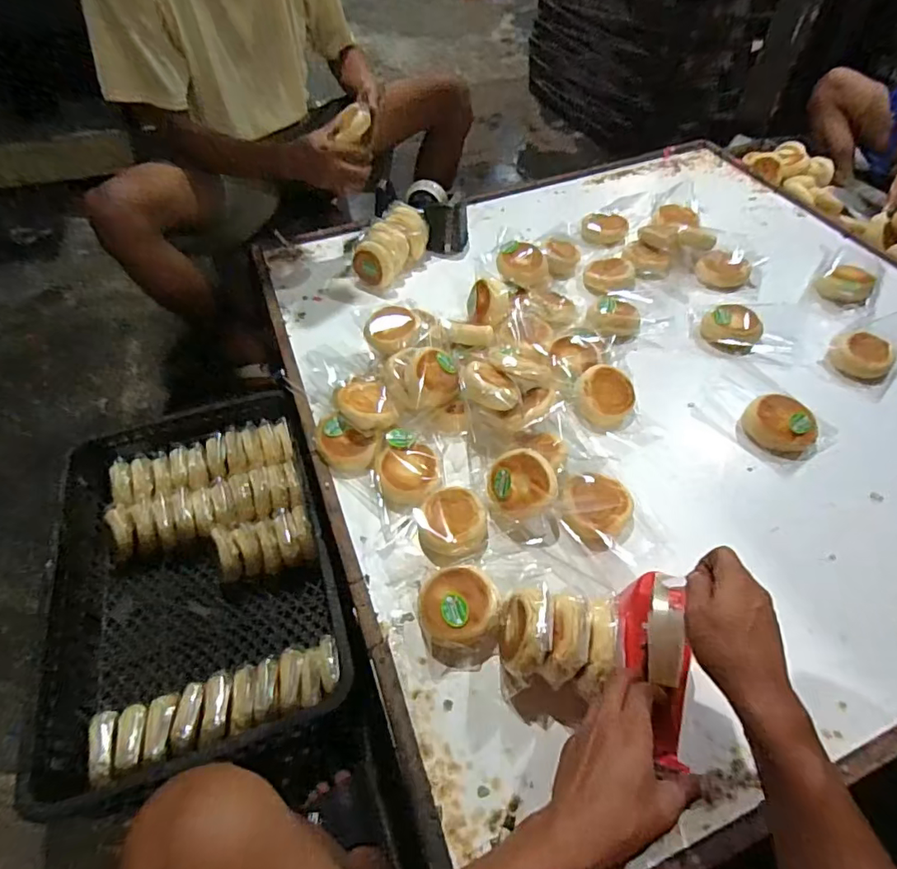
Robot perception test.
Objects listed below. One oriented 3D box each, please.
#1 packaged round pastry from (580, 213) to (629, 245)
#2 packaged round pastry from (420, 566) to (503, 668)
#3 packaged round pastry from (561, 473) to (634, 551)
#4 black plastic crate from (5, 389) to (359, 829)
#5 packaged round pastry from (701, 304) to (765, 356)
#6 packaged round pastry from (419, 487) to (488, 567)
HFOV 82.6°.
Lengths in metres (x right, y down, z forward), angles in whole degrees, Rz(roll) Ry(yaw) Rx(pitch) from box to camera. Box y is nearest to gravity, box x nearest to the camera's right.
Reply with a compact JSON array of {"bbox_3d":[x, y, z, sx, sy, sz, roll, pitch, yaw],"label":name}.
[{"bbox_3d":[0.332,-0.437,1.087,0.095,0.028,0.078,10,53,7],"label":"packaged round pastry"},{"bbox_3d":[0.012,0.208,0.594,0.089,0.039,0.113,-3,52,-3],"label":"packaged round pastry"},{"bbox_3d":[0.196,0.102,0.679,0.090,0.042,0.095,0,52,-1],"label":"packaged round pastry"},{"bbox_3d":[-0.431,0.230,0.876,0.431,0.121,0.624,-15,54,-12],"label":"black plastic crate"},{"bbox_3d":[0.491,-0.182,0.888,0.095,0.045,0.089,0,52,-1],"label":"packaged round pastry"},{"bbox_3d":[0.005,0.119,0.666,0.094,0.038,0.098,0,52,-1],"label":"packaged round pastry"}]

